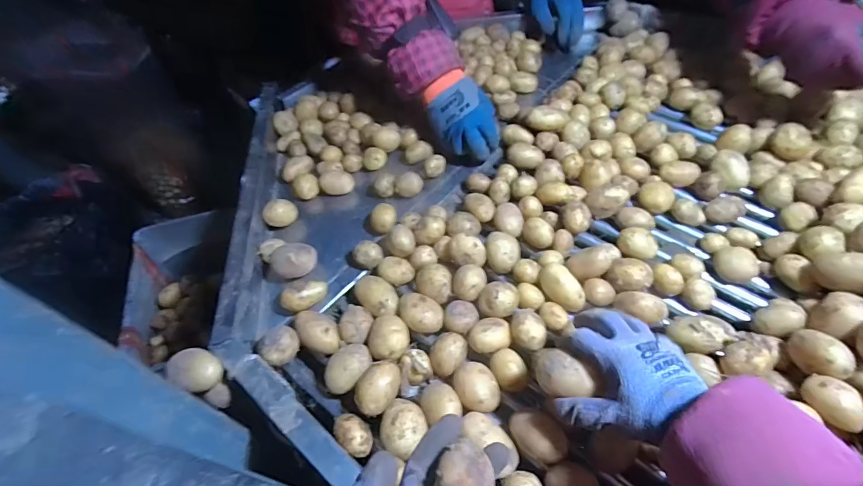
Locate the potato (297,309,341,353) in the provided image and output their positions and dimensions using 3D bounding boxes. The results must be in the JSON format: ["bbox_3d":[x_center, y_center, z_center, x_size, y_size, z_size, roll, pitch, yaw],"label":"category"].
[{"bbox_3d":[-0.130,0.105,0.490,0.038,0.041,0.063,-32,59,-20],"label":"potato"}]

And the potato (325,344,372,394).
[{"bbox_3d":[-0.089,0.140,0.461,0.048,0.042,0.048,-4,54,-2],"label":"potato"}]

